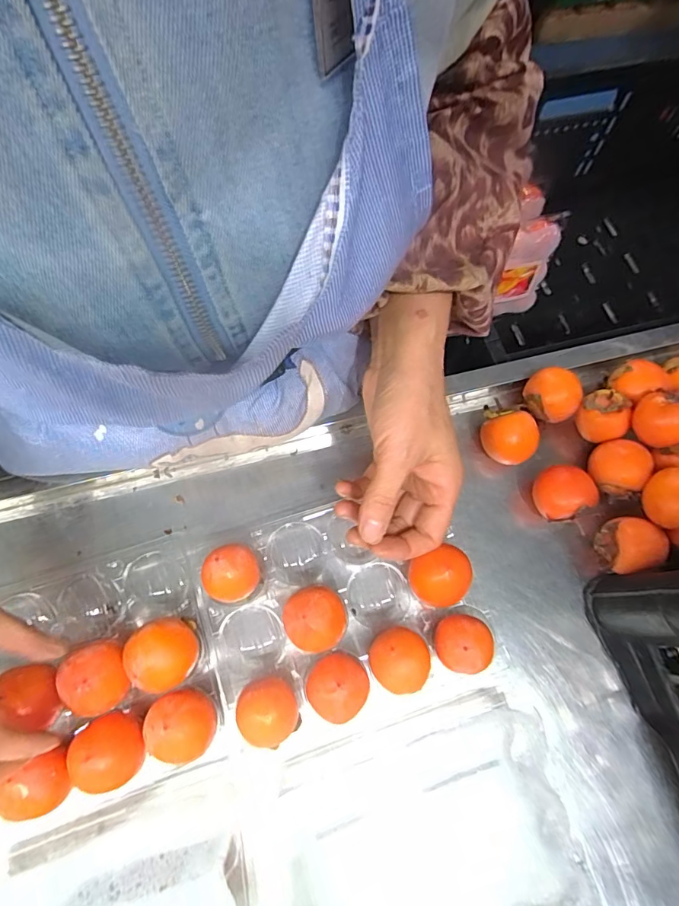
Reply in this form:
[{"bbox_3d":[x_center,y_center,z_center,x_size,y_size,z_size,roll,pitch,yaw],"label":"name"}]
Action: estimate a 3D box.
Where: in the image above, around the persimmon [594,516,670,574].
[{"bbox_3d":[0.217,0.072,0.364,0.045,0.043,0.039,-6,71,-3],"label":"persimmon"}]

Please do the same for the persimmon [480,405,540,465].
[{"bbox_3d":[0.138,-0.013,0.394,0.041,0.043,0.047,5,70,1],"label":"persimmon"}]

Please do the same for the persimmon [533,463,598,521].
[{"bbox_3d":[0.174,0.033,0.377,0.035,0.046,0.039,-20,72,-8],"label":"persimmon"}]

